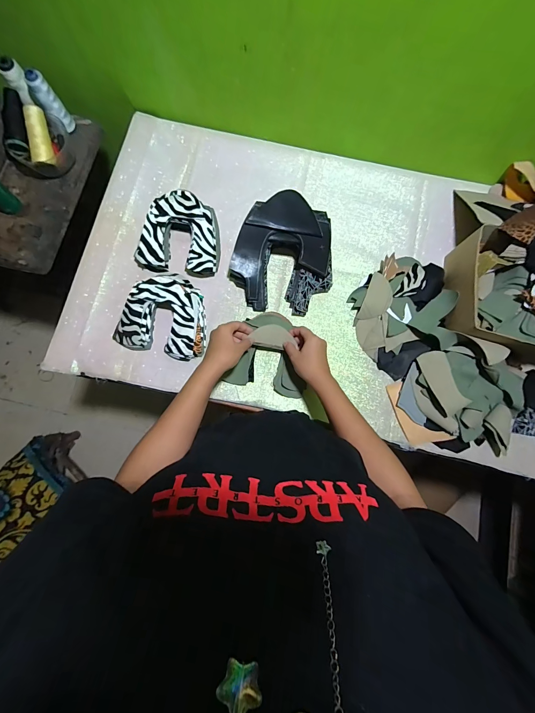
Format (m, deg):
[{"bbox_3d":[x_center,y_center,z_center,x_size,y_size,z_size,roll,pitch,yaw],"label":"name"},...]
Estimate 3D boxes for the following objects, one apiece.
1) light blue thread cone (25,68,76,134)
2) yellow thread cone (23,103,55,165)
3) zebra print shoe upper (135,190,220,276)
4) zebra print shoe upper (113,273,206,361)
[{"bbox_3d":[-0.459,-0.535,0.640,0.043,0.112,0.043,-30,82,-6],"label":"light blue thread cone"},{"bbox_3d":[-0.480,-0.464,0.632,0.038,0.034,0.119,-8,95,-3],"label":"yellow thread cone"},{"bbox_3d":[-0.178,-0.252,0.616,0.164,0.059,0.150,8,79,0],"label":"zebra print shoe upper"},{"bbox_3d":[-0.204,-0.085,0.596,0.172,0.046,0.158,12,79,1],"label":"zebra print shoe upper"}]

